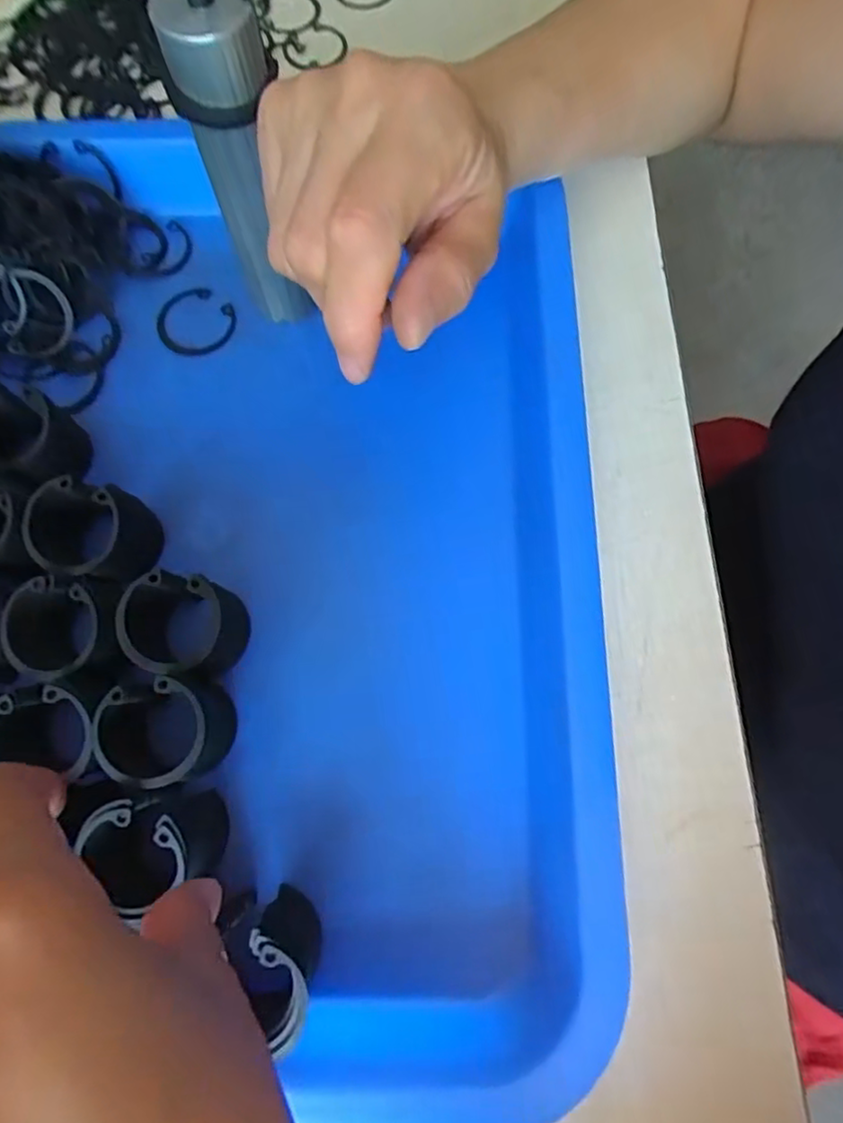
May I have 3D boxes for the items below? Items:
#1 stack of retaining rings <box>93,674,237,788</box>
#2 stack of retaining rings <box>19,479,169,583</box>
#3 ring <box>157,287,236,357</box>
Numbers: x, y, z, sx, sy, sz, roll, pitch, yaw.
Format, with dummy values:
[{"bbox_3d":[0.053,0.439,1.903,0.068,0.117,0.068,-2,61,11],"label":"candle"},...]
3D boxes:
[{"bbox_3d":[-0.089,0.059,0.227,0.035,0.040,0.037,8,71,3],"label":"stack of retaining rings"},{"bbox_3d":[-0.124,-0.011,0.246,0.035,0.035,0.038,39,75,13],"label":"stack of retaining rings"},{"bbox_3d":[-0.104,-0.110,0.298,0.034,0.004,0.034,0,70,0],"label":"ring"}]

